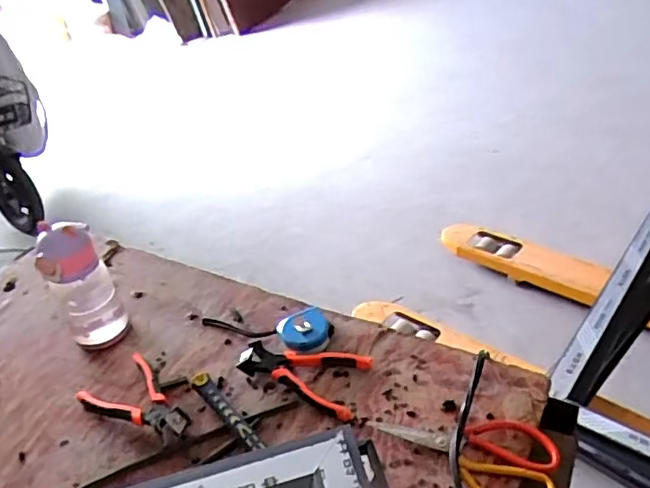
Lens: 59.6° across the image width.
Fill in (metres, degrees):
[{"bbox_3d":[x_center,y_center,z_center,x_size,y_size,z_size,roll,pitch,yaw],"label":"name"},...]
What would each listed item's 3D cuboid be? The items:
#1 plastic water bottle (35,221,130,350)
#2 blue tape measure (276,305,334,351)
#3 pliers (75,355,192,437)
[{"bbox_3d":[-0.341,0.060,0.801,0.078,0.193,0.060,-20,38,-17],"label":"plastic water bottle"},{"bbox_3d":[-0.026,0.121,0.786,0.067,0.026,0.067,-5,37,4],"label":"blue tape measure"},{"bbox_3d":[-0.237,0.200,0.716,0.157,0.034,0.090,27,49,37],"label":"pliers"}]

